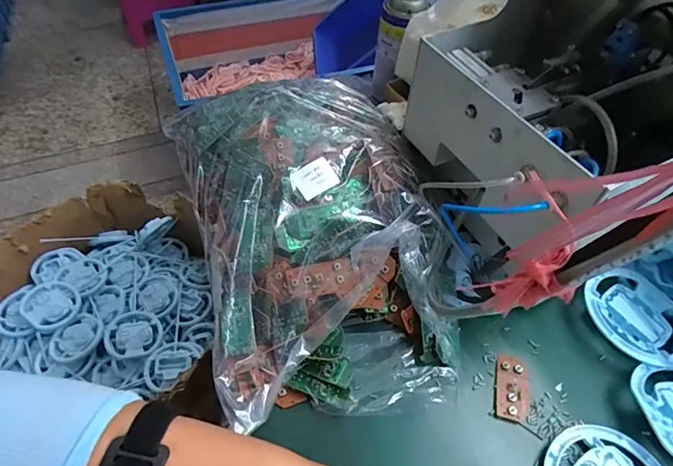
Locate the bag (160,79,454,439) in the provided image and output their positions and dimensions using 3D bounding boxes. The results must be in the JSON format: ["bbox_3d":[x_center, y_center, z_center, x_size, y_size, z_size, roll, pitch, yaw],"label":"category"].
[{"bbox_3d":[-0.027,-0.006,0.429,0.224,0.121,0.344,-14,53,-12],"label":"bag"}]

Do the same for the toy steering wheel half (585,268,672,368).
[{"bbox_3d":[0.302,0.087,0.430,0.095,0.027,0.102,0,52,0],"label":"toy steering wheel half"}]

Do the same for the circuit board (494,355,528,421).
[{"bbox_3d":[0.163,0.143,0.391,0.029,0.007,0.058,13,53,9],"label":"circuit board"}]

